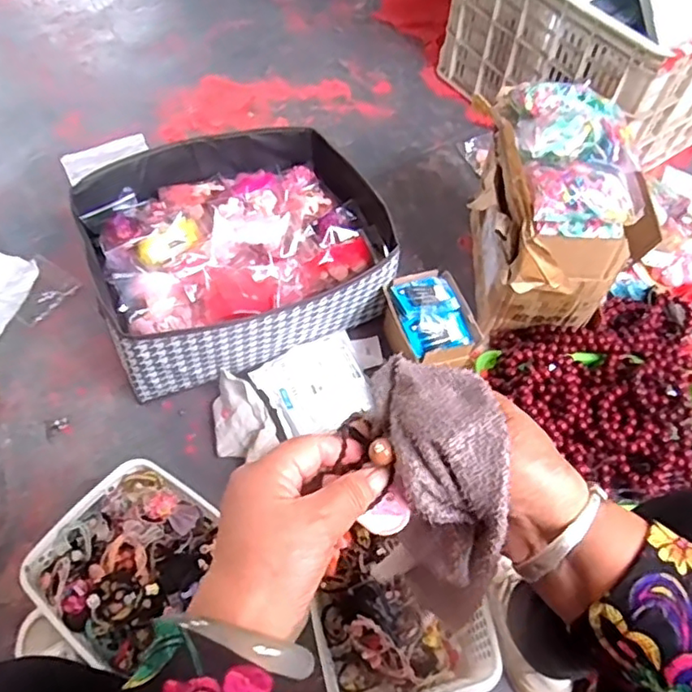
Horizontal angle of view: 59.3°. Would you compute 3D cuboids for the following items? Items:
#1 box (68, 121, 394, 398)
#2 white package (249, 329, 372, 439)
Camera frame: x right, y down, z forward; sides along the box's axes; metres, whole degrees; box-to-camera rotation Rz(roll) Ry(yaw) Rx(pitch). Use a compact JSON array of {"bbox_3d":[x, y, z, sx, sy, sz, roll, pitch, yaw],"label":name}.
[{"bbox_3d":[-0.163,-0.150,0.943,0.411,0.139,0.365,-19,61,-14],"label":"box"},{"bbox_3d":[-0.040,0.056,0.905,0.158,0.019,0.137,-26,62,-19],"label":"white package"}]

